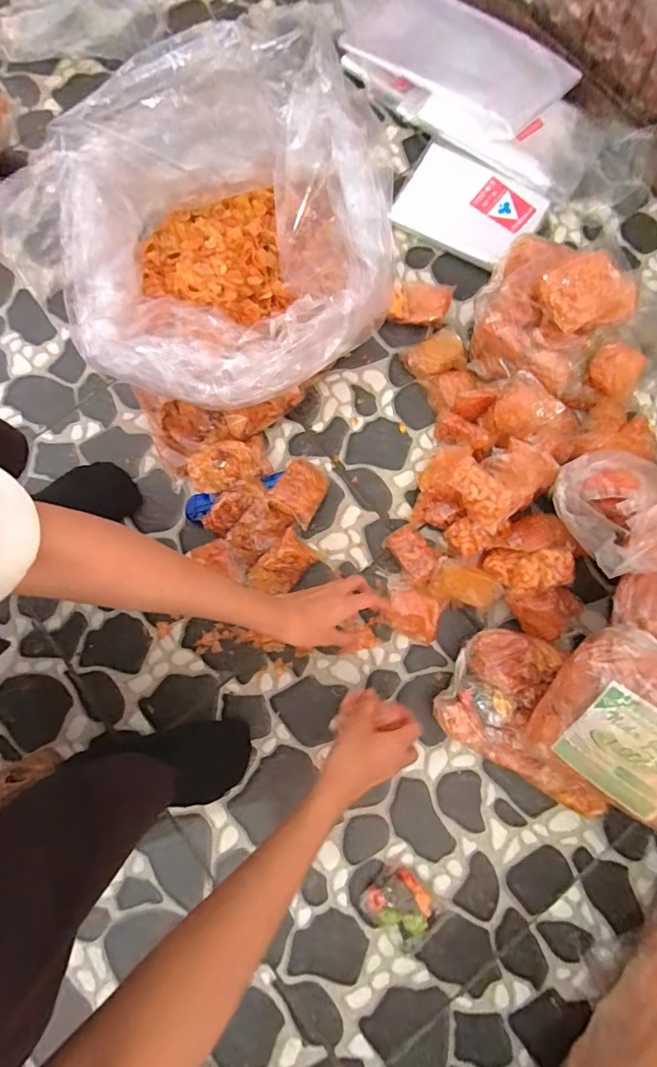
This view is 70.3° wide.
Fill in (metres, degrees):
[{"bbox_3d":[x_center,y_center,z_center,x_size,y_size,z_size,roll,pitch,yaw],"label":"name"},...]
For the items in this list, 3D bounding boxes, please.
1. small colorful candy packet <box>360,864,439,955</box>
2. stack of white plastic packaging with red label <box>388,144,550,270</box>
[{"bbox_3d":[0.077,0.399,0.499,0.069,0.023,0.060,44,83,8],"label":"small colorful candy packet"},{"bbox_3d":[0.190,-0.445,0.640,0.180,0.032,0.121,30,82,6],"label":"stack of white plastic packaging with red label"}]

